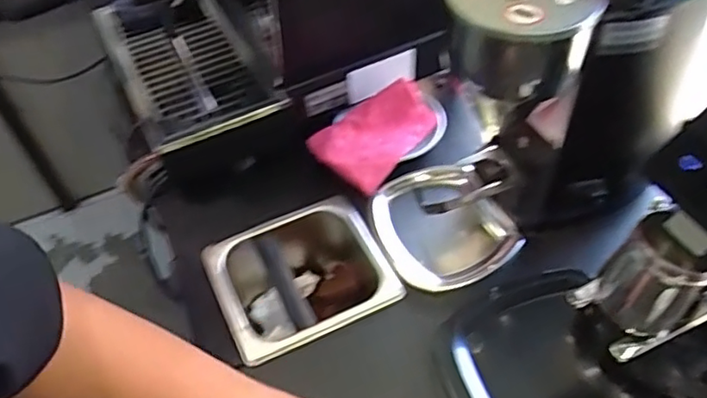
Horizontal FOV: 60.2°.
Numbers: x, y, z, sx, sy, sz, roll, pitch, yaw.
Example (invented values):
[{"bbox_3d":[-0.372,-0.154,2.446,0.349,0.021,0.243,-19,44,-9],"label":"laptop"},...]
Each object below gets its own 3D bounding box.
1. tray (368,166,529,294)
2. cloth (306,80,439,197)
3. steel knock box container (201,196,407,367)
[{"bbox_3d":[0.110,0.059,0.722,0.142,0.122,0.154,-15,51,-8],"label":"tray"},{"bbox_3d":[0.034,-0.074,0.751,0.156,0.022,0.105,-29,70,-14],"label":"cloth"},{"bbox_3d":[-0.055,0.110,0.703,0.181,0.112,0.170,-22,52,-13],"label":"steel knock box container"}]

